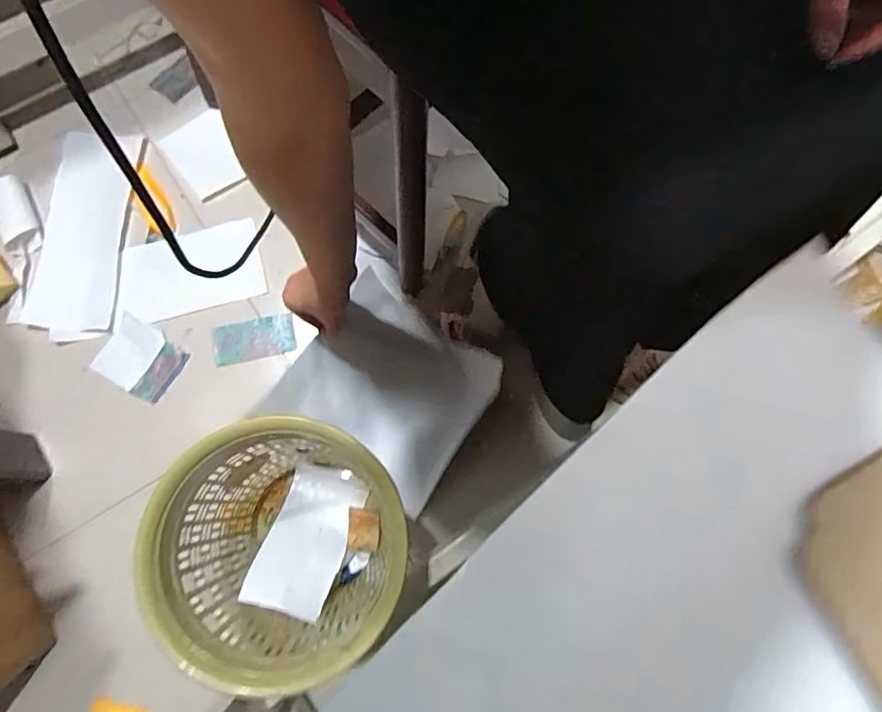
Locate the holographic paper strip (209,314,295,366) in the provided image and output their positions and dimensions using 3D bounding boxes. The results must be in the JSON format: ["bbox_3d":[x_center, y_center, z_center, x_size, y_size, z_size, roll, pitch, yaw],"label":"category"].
[{"bbox_3d":[-0.287,-0.026,0.824,0.120,0.007,0.060,-14,88,-2],"label":"holographic paper strip"}]

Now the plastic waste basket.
[{"bbox_3d":[-0.163,0.219,0.634,0.224,0.262,0.242,1,77,-2],"label":"plastic waste basket"}]

